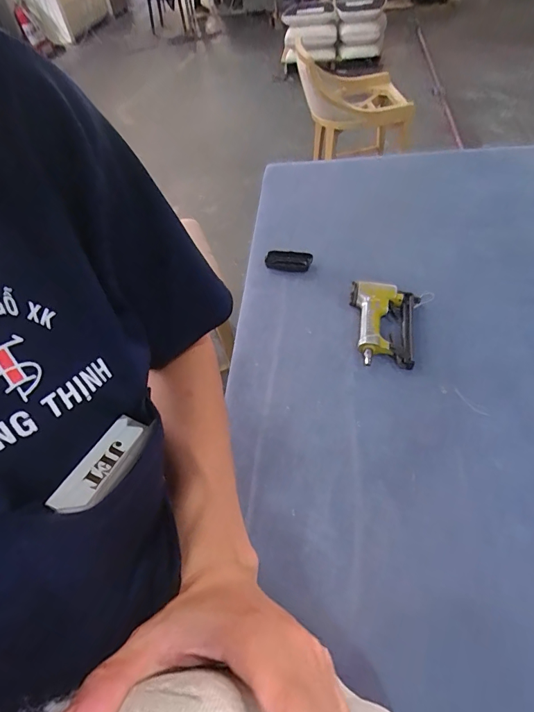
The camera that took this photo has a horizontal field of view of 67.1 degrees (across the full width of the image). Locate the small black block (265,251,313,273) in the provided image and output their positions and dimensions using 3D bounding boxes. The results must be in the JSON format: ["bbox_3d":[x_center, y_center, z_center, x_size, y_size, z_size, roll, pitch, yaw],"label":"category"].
[{"bbox_3d":[0.049,-0.217,0.916,0.105,0.024,0.043,8,51,9],"label":"small black block"}]

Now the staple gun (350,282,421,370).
[{"bbox_3d":[0.228,-0.062,0.772,0.135,0.036,0.194,6,51,8],"label":"staple gun"}]

